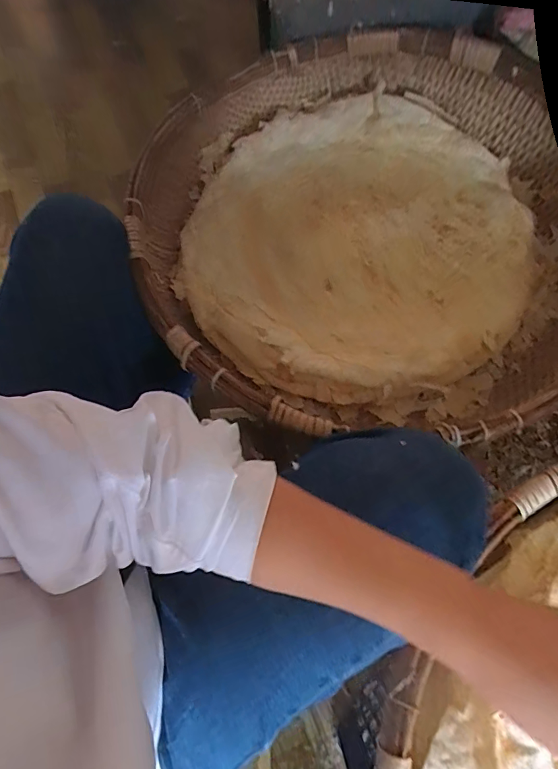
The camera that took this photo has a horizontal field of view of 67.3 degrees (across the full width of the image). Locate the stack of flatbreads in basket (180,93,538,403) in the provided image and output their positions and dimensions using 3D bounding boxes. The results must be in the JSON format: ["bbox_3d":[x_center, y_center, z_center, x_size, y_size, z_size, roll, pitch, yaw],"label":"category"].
[{"bbox_3d":[0.116,-0.252,0.684,0.543,0.061,0.571,9,69,6],"label":"stack of flatbreads in basket"}]

